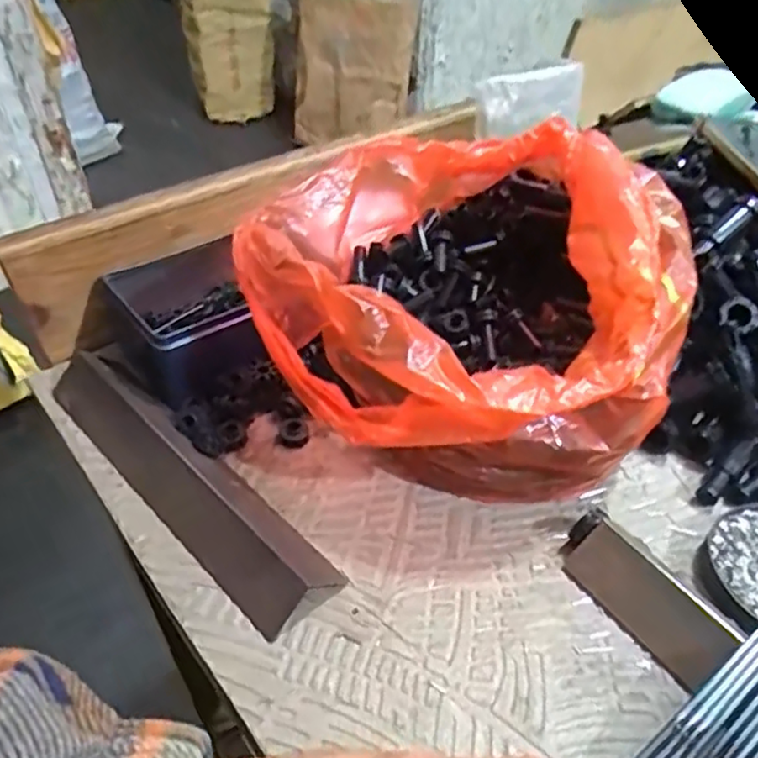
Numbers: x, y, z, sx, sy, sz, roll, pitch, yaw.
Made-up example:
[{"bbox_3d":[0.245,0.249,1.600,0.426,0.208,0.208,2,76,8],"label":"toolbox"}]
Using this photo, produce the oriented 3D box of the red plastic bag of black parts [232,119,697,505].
[{"bbox_3d":[0.067,-0.058,0.428,0.244,0.128,0.284,17,44,16],"label":"red plastic bag of black parts"}]

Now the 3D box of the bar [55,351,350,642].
[{"bbox_3d":[-0.121,0.051,0.382,0.240,0.022,0.048,34,54,30],"label":"bar"}]

